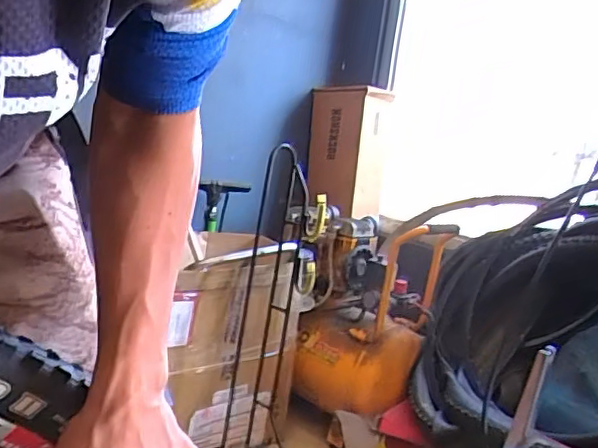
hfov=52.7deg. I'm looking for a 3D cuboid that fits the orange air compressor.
[{"bbox_3d":[0.183,0.242,1.636,0.333,0.467,0.291,11,10,25],"label":"orange air compressor"}]

